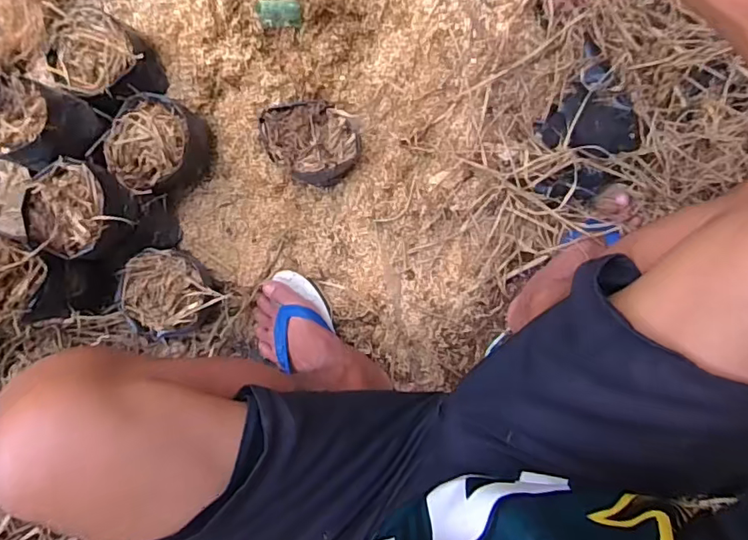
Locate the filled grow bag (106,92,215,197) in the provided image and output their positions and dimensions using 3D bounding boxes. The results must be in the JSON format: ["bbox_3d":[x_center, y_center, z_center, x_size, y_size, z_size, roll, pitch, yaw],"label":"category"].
[{"bbox_3d":[-0.281,-0.164,0.716,0.104,0.112,0.121,38,94,2],"label":"filled grow bag"}]

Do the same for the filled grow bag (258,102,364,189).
[{"bbox_3d":[-0.082,-0.167,0.718,0.117,0.088,0.099,-7,92,4],"label":"filled grow bag"}]

